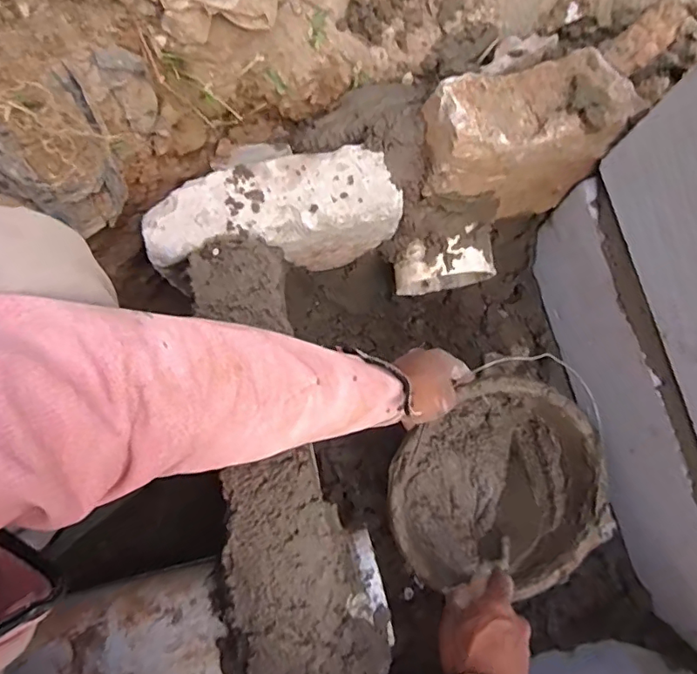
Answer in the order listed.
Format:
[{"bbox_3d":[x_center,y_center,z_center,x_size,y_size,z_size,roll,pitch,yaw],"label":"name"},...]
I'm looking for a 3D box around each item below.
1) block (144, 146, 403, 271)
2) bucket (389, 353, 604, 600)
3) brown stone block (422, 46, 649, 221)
[{"bbox_3d":[-0.078,-0.114,0.561,0.245,0.156,0.083,-14,80,-4],"label":"block"},{"bbox_3d":[0.159,0.163,0.585,0.220,0.106,0.218,0,79,-1],"label":"bucket"},{"bbox_3d":[0.161,-0.193,0.525,0.180,0.150,0.089,-9,80,-3],"label":"brown stone block"}]

